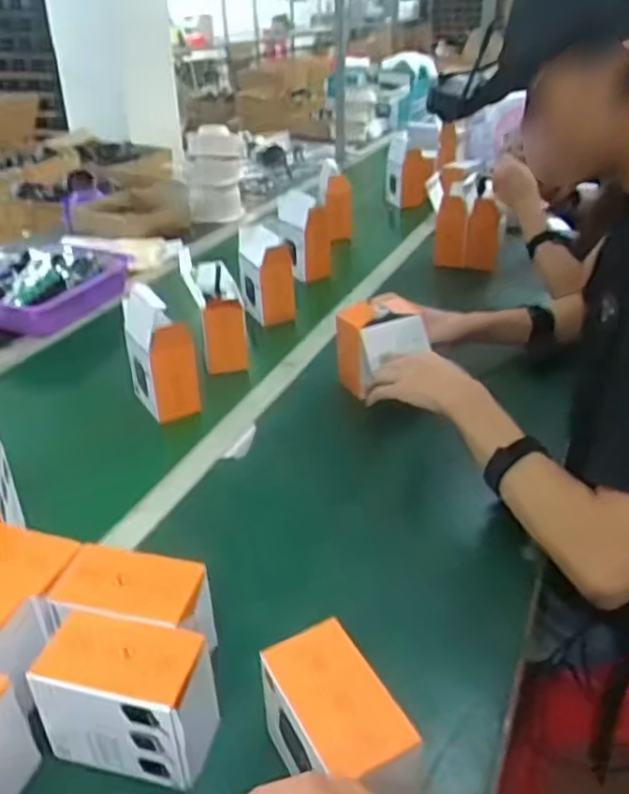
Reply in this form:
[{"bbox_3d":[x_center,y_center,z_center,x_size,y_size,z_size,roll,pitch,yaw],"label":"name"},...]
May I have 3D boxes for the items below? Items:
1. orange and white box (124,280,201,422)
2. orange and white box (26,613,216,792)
[{"bbox_3d":[-0.213,-0.058,0.920,0.066,0.165,0.126,-19,37,-29],"label":"orange and white box"},{"bbox_3d":[-0.135,0.218,0.492,0.124,0.104,0.070,5,32,6],"label":"orange and white box"}]

